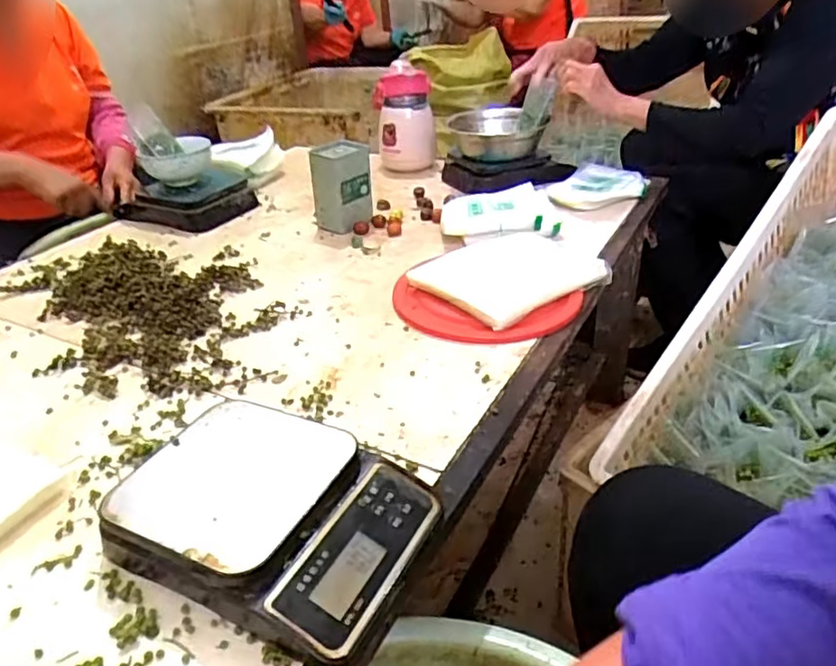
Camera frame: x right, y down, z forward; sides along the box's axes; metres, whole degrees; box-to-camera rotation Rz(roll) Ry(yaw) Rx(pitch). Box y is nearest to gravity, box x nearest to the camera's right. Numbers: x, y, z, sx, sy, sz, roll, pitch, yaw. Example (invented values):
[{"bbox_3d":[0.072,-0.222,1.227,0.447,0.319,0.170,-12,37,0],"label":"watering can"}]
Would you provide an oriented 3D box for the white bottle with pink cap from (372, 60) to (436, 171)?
[{"bbox_3d":[-0.024,-0.417,1.219,0.113,0.179,0.094,-4,31,0],"label":"white bottle with pink cap"}]

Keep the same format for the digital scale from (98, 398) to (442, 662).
[{"bbox_3d":[-0.105,0.130,0.463,0.211,0.053,0.153,11,34,25],"label":"digital scale"}]

